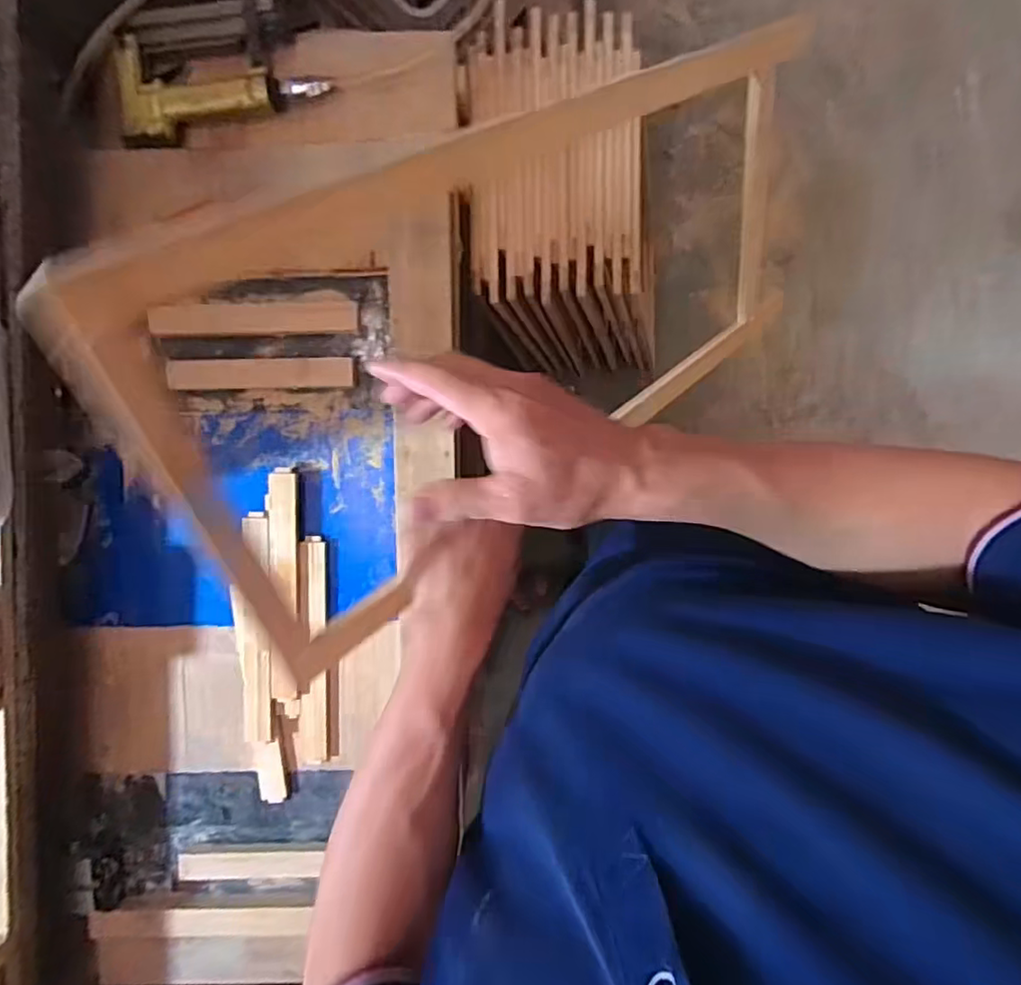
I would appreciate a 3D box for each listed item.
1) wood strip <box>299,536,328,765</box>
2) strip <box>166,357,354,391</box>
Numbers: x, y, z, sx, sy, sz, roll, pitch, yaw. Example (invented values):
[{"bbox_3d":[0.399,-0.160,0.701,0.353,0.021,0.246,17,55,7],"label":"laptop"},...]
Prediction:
[{"bbox_3d":[-0.218,0.177,0.669,0.029,0.015,0.252,1,93,0],"label":"wood strip"},{"bbox_3d":[-0.268,-0.128,0.650,0.192,0.015,0.033,-1,93,1],"label":"strip"}]

